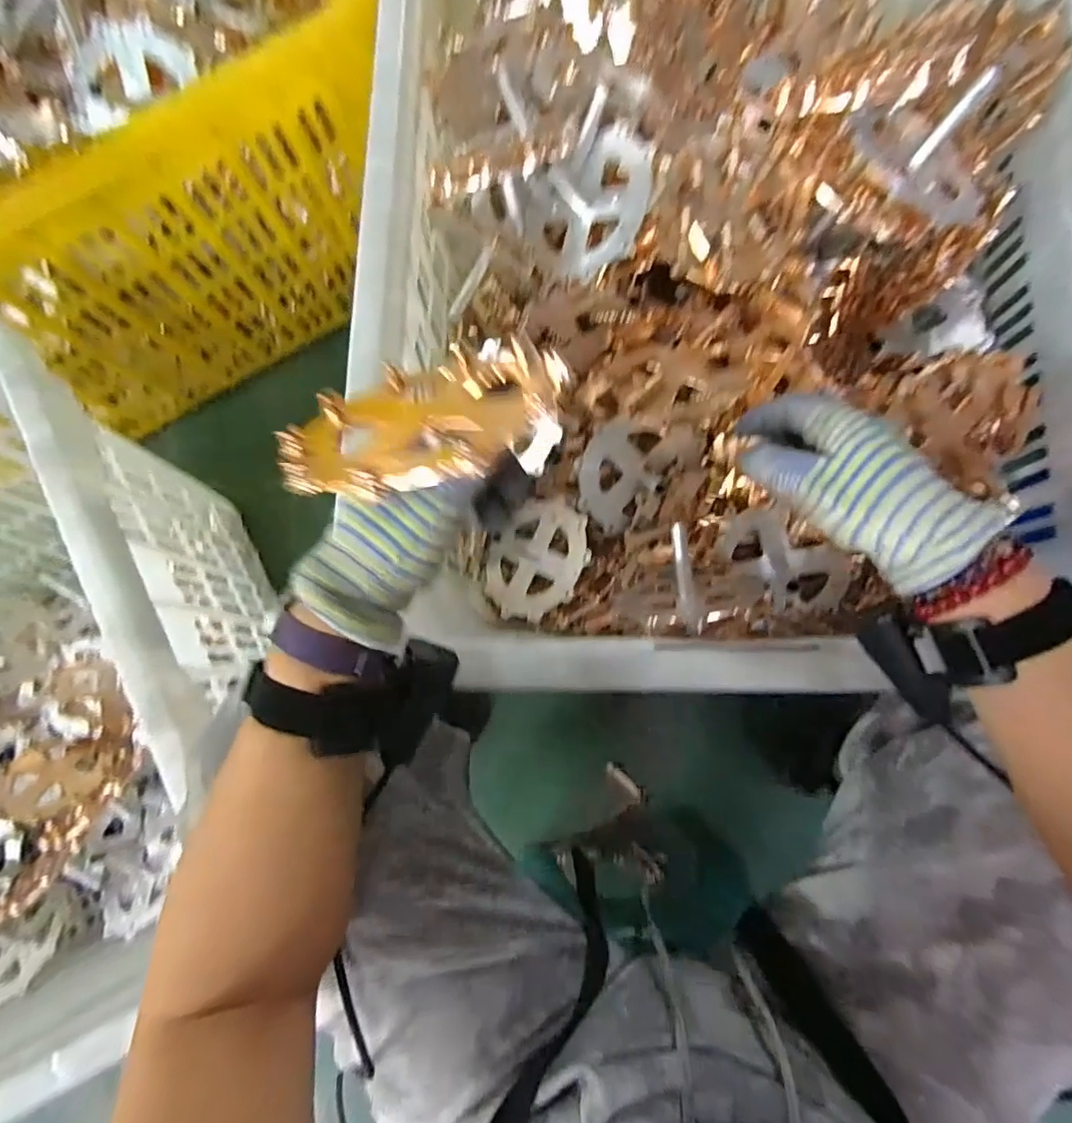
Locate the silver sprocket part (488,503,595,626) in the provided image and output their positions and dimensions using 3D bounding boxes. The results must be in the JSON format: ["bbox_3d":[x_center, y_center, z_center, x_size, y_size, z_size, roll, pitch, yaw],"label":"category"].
[{"bbox_3d":[0.001,-0.001,0.618,0.121,0.016,0.131,28,90,38],"label":"silver sprocket part"}]

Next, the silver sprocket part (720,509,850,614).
[{"bbox_3d":[0.240,0.003,0.550,0.128,0.011,0.075,31,108,-2],"label":"silver sprocket part"}]

